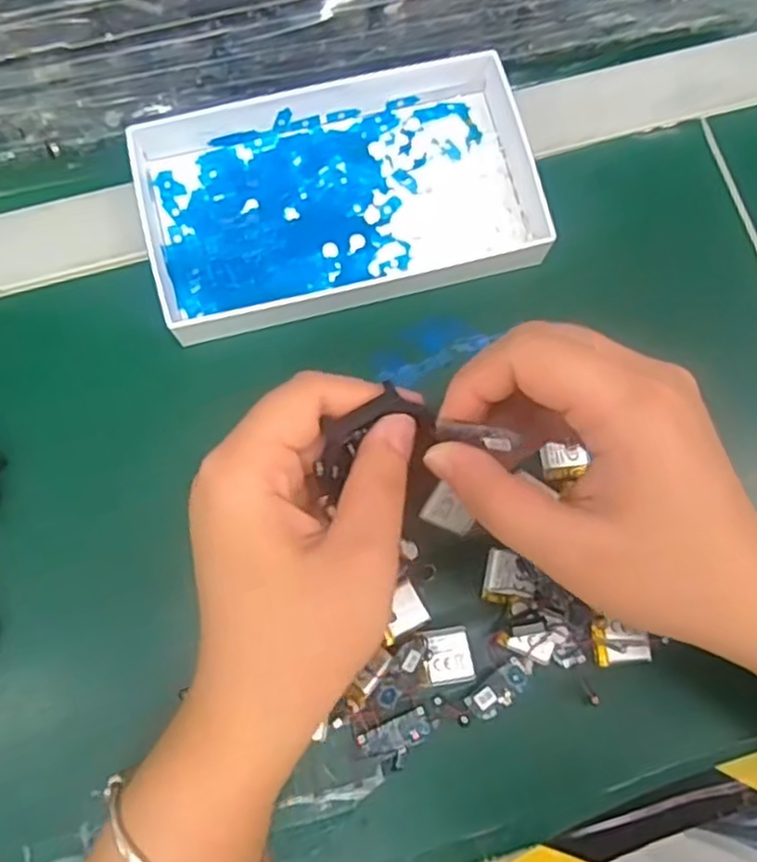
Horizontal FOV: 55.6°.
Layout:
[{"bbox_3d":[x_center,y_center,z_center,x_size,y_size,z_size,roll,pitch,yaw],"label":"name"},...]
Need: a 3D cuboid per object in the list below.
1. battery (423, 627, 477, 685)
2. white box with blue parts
[{"bbox_3d":[0.029,0.093,0.295,0.019,0.006,0.022,-9,77,-3],"label":"battery"},{"bbox_3d":[-0.018,-0.111,0.335,0.175,0.033,0.107,-16,76,-5],"label":"white box with blue parts"}]

